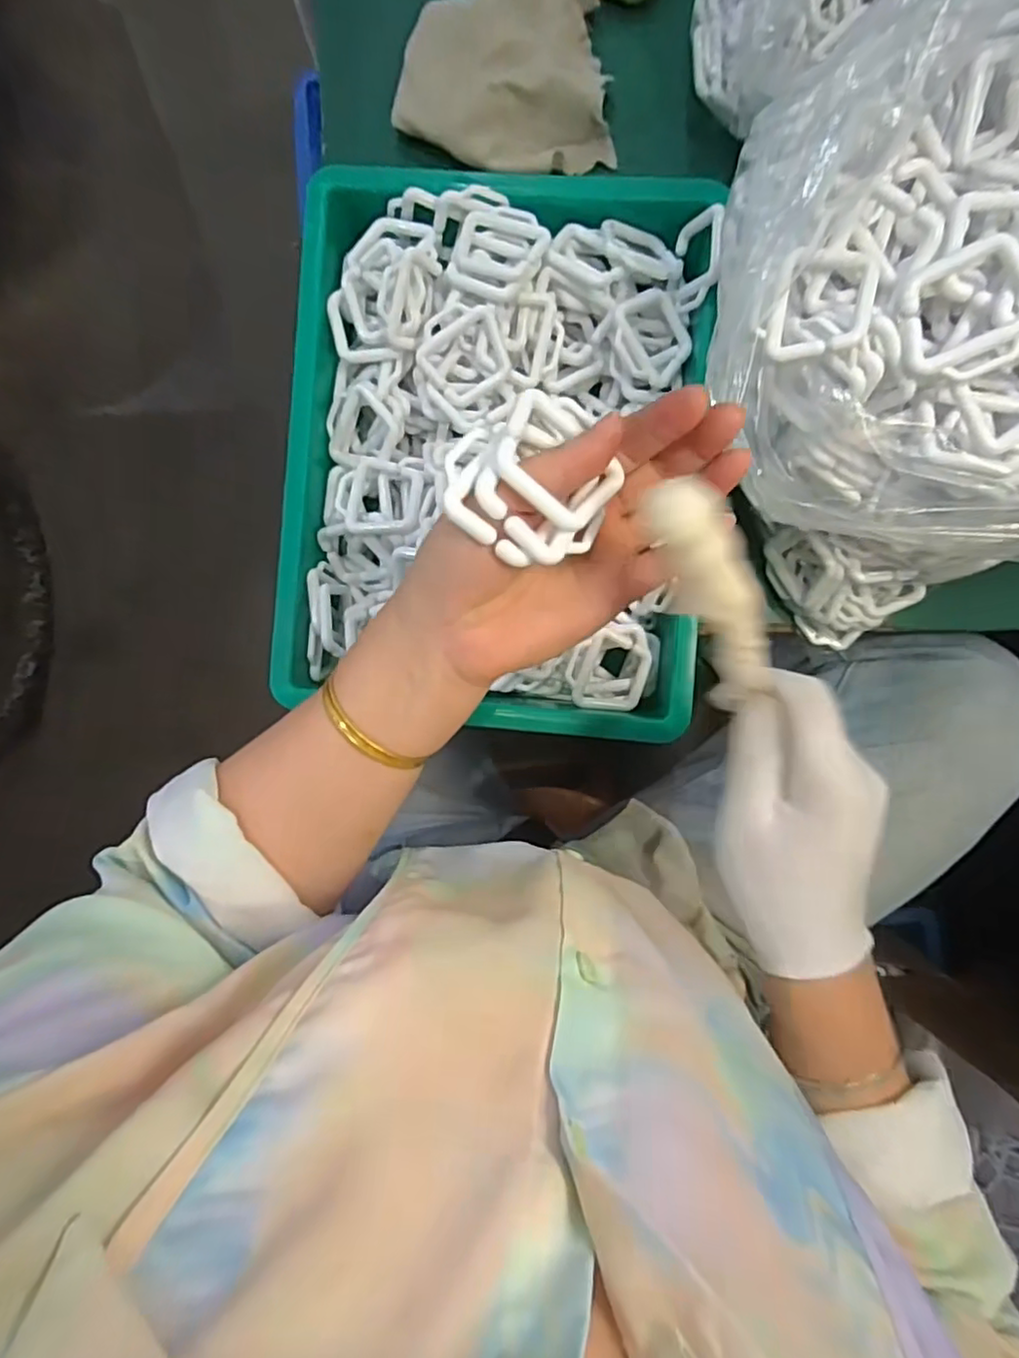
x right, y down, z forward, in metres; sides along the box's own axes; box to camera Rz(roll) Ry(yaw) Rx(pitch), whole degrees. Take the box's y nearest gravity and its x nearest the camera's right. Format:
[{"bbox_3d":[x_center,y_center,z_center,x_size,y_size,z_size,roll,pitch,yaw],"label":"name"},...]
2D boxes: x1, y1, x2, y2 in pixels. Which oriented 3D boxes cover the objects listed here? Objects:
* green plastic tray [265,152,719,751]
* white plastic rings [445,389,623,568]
[{"bbox_3d":[-0.007,-0.144,0.423,0.267,0.071,0.352,5,89,4],"label":"green plastic tray"},{"bbox_3d":[0.008,-0.078,0.262,0.060,0.033,0.068,44,65,-12],"label":"white plastic rings"}]

